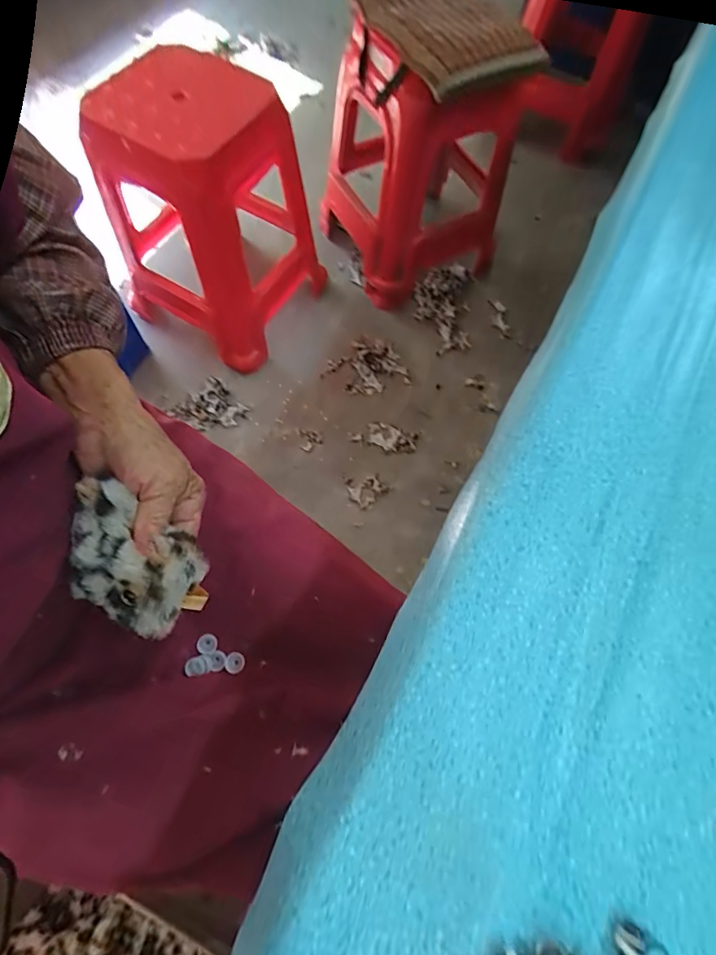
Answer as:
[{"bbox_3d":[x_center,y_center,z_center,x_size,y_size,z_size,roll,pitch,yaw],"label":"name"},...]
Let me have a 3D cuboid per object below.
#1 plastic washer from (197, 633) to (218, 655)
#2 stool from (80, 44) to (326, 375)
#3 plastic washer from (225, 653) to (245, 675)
[{"bbox_3d":[-0.133,0.147,0.408,0.017,0.006,0.017,1,69,-2],"label":"plastic washer"},{"bbox_3d":[-0.322,-0.584,1.100,0.366,0.579,0.416,29,70,8],"label":"stool"},{"bbox_3d":[-0.109,0.164,0.408,0.016,0.004,0.017,1,69,-2],"label":"plastic washer"}]

